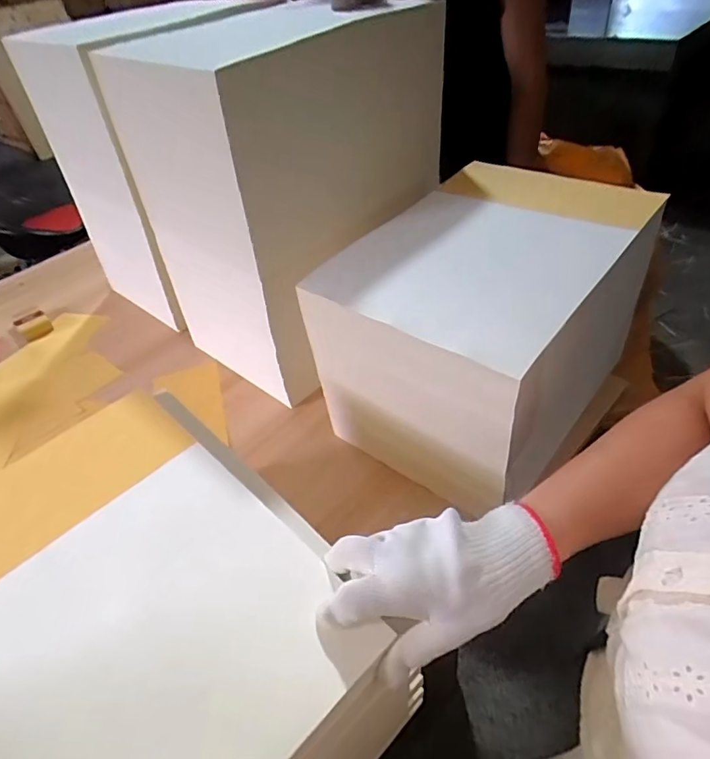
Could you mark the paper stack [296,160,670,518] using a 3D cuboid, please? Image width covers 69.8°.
[{"bbox_3d":[0.153,-0.049,0.646,0.266,0.271,0.317,29,54,33],"label":"paper stack"}]

